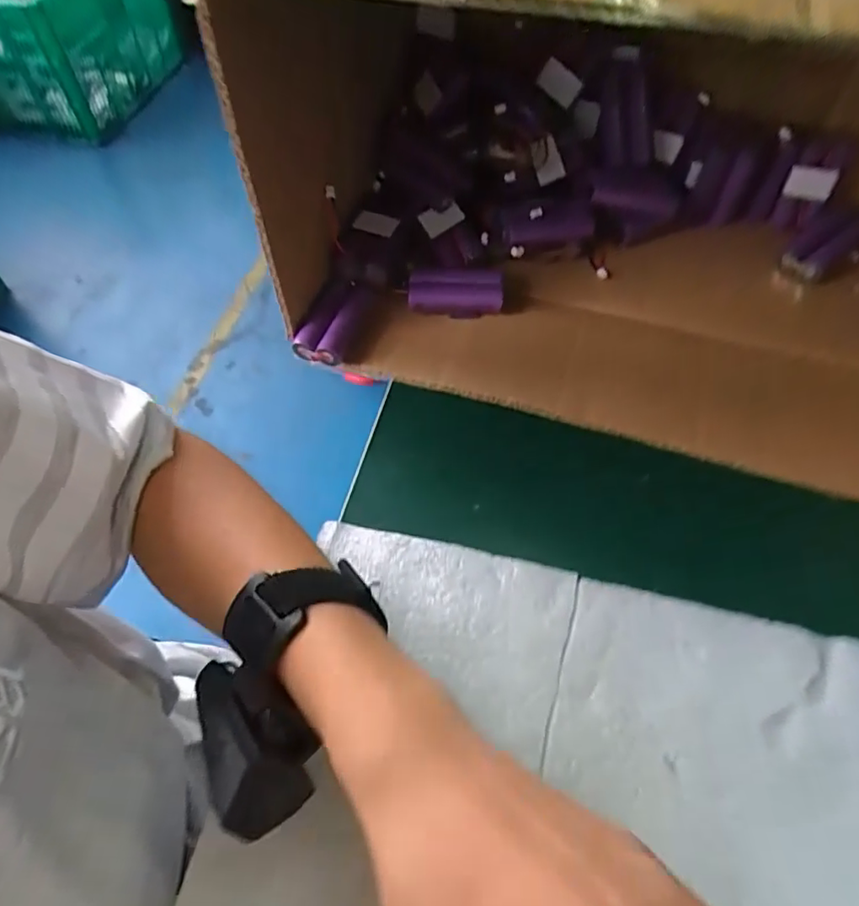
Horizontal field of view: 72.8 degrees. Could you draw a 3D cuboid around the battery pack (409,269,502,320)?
[{"bbox_3d":[0.019,-0.113,0.408,0.063,0.021,0.032,6,57,5],"label":"battery pack"}]

